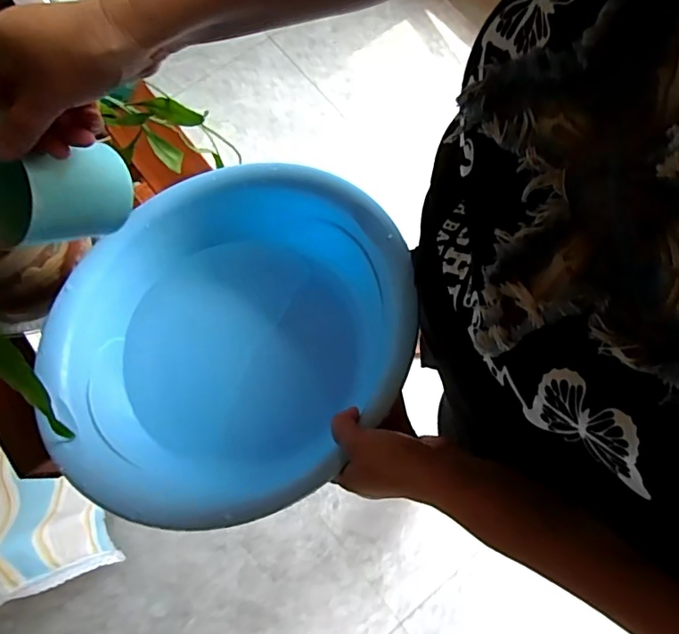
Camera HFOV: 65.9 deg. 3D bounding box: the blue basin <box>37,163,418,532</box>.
[{"bbox_3d":[-0.116,0.022,0.541,0.364,0.151,0.336,-36,74,-15],"label":"blue basin"}]

